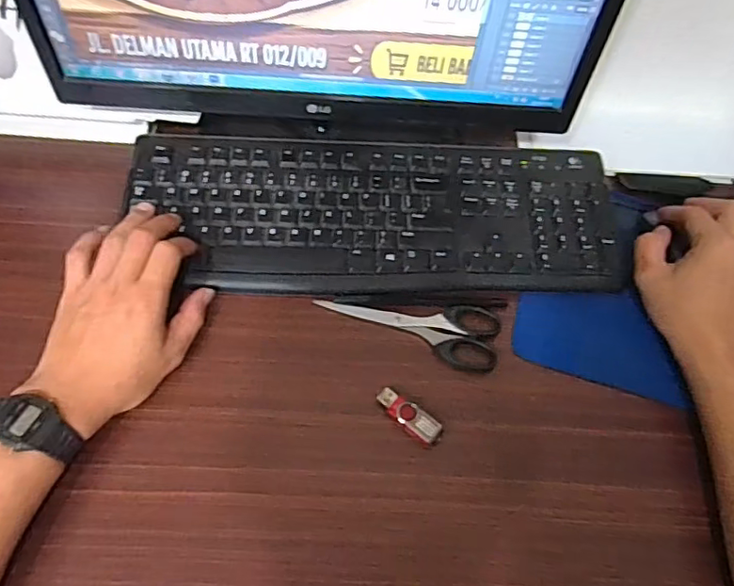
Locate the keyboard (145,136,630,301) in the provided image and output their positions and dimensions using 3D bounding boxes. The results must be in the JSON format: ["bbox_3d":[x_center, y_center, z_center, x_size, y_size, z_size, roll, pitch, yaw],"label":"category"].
[{"bbox_3d":[0.011,-0.070,0.507,0.424,0.029,0.154,3,59,-3],"label":"keyboard"}]

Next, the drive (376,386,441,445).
[{"bbox_3d":[0.031,0.092,0.423,0.054,0.007,0.019,33,61,15],"label":"drive"}]

